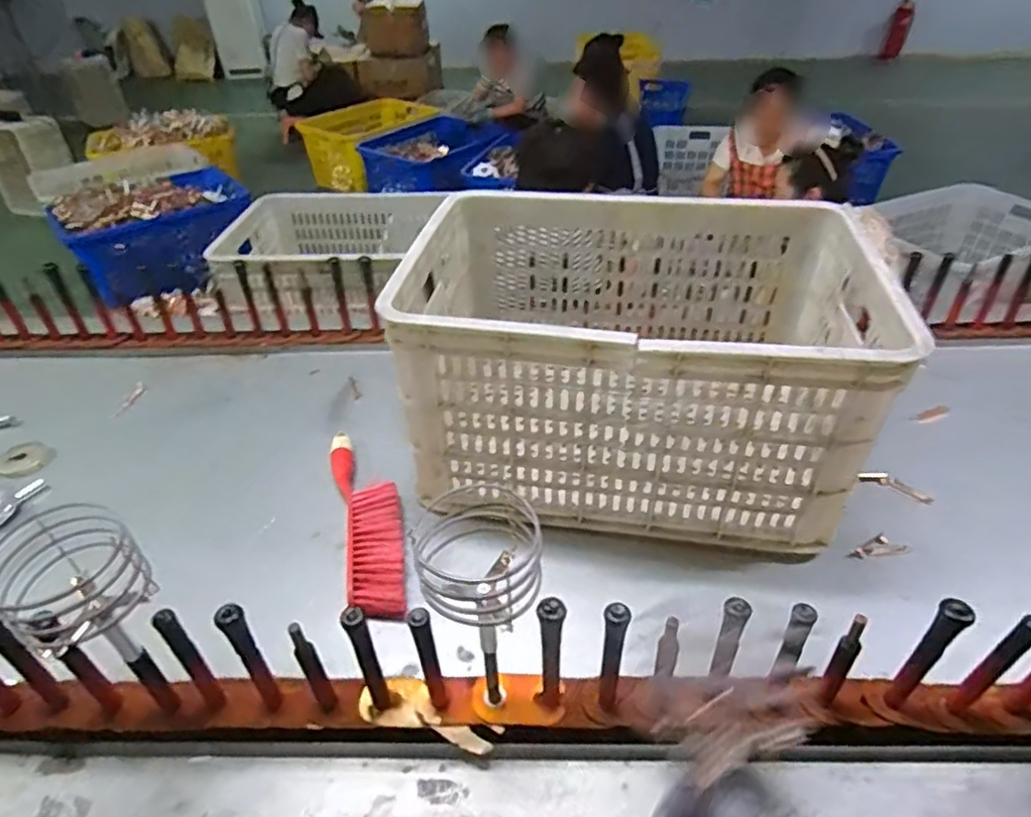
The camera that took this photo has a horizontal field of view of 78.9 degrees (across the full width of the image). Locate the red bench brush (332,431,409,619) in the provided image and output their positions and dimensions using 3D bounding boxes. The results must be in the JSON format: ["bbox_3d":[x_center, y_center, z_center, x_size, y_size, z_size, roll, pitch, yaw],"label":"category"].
[{"bbox_3d":[-0.176,0.128,0.760,0.073,0.034,0.302,-14,39,-11],"label":"red bench brush"}]

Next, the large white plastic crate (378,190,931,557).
[{"bbox_3d":[0.145,-0.066,0.788,0.503,0.285,0.345,2,39,9],"label":"large white plastic crate"}]

